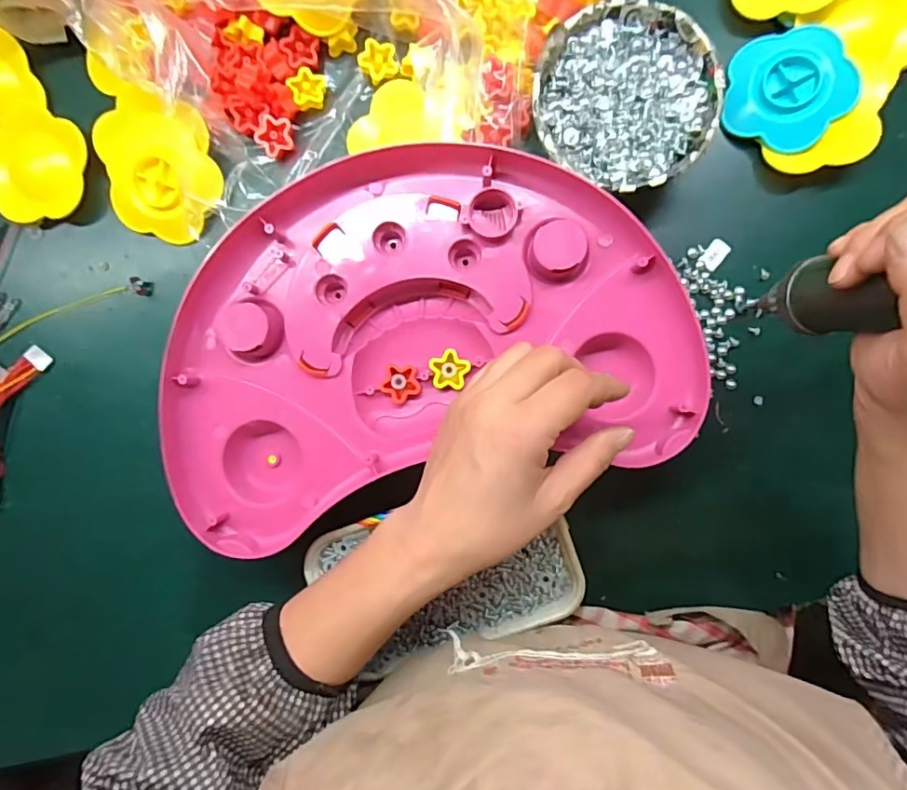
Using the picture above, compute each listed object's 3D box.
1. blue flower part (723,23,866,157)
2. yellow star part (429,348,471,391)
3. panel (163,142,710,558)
[{"bbox_3d":[0.221,-0.203,0.354,0.075,0.015,0.075,2,96,15],"label":"blue flower part"},{"bbox_3d":[-0.003,-0.017,0.355,0.026,0.006,0.026,-3,90,3],"label":"yellow star part"},{"bbox_3d":[-0.024,-0.044,0.347,0.329,0.046,0.224,-13,96,5],"label":"panel"}]

